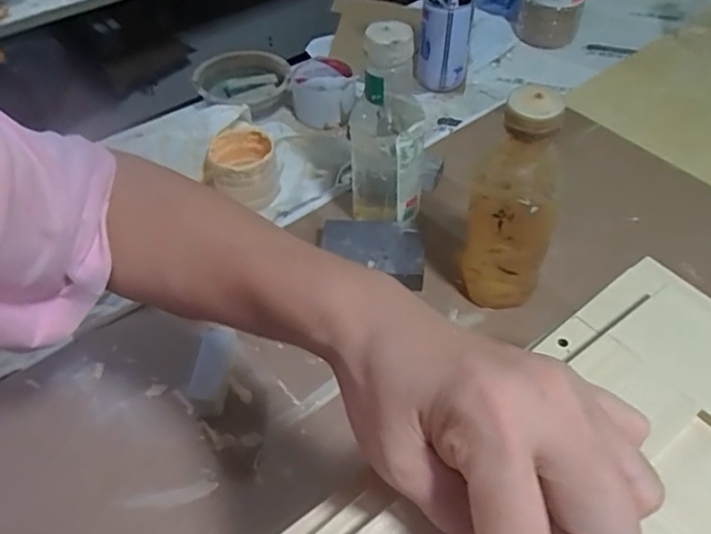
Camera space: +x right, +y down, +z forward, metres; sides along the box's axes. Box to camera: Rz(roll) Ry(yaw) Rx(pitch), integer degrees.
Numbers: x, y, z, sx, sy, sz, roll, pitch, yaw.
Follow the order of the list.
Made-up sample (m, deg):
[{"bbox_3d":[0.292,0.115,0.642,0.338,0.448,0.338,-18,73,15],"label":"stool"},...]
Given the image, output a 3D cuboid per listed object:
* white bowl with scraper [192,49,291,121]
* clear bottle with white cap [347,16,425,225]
[{"bbox_3d":[-0.153,-0.252,0.804,0.126,0.035,0.117,-7,49,-5],"label":"white bowl with scraper"},{"bbox_3d":[0.029,-0.123,0.561,0.071,0.213,0.068,3,49,2],"label":"clear bottle with white cap"}]

